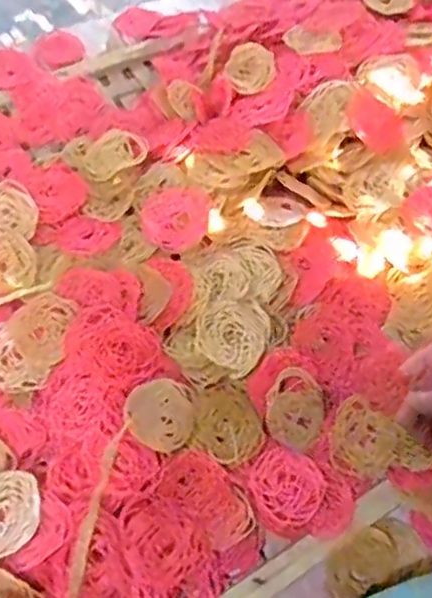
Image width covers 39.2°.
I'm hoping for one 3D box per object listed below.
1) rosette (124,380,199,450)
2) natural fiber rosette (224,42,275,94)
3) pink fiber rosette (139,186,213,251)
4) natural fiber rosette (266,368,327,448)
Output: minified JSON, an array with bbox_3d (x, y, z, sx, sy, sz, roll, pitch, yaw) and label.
[{"bbox_3d":[-0.046,0.095,0.510,0.059,0.004,0.059,8,65,-18],"label":"rosette"},{"bbox_3d":[0.037,-0.251,0.662,0.053,0.012,0.072,0,62,-3],"label":"natural fiber rosette"},{"bbox_3d":[-0.042,-0.082,0.598,0.067,0.017,0.066,1,62,-3],"label":"pink fiber rosette"},{"bbox_3d":[0.071,0.096,0.536,0.052,0.015,0.065,6,62,-1],"label":"natural fiber rosette"}]

